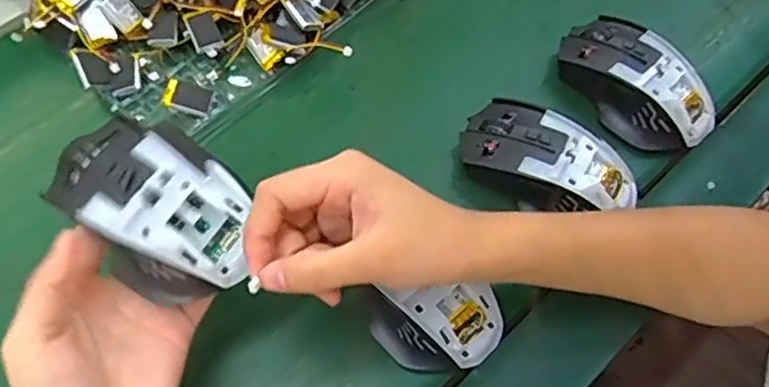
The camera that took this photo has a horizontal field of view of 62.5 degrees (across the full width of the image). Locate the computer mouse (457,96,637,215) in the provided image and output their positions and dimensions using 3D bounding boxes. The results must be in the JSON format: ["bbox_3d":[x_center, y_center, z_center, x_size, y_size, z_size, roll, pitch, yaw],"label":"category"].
[{"bbox_3d":[0.104,-0.019,0.405,0.111,0.043,0.064,29,68,14],"label":"computer mouse"}]

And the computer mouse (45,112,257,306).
[{"bbox_3d":[-0.111,0.003,0.308,0.105,0.034,0.068,40,71,18],"label":"computer mouse"}]

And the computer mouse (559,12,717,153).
[{"bbox_3d":[0.173,-0.079,0.434,0.067,0.040,0.109,-29,67,-13],"label":"computer mouse"}]

